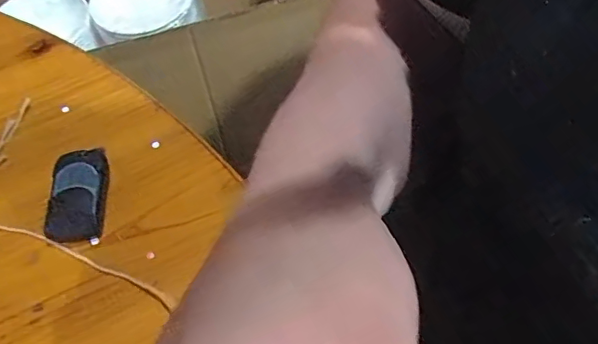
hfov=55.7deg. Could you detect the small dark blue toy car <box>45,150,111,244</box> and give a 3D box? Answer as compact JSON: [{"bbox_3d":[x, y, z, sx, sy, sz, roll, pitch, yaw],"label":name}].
[{"bbox_3d":[-0.142,0.013,0.366,0.033,0.015,0.064,0,58,2],"label":"small dark blue toy car"}]

